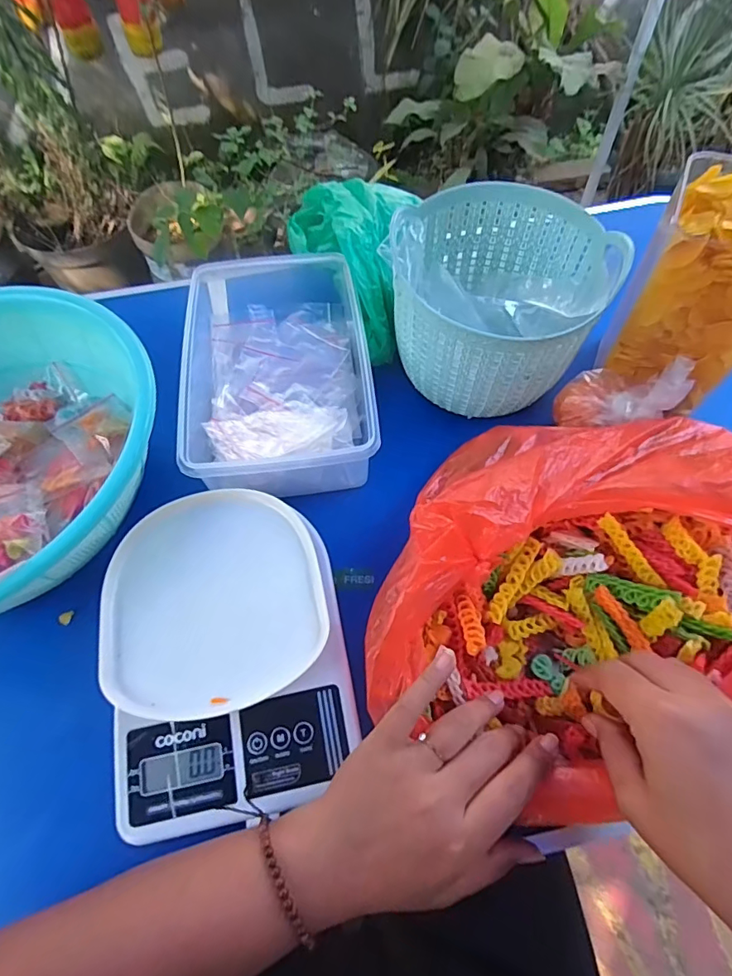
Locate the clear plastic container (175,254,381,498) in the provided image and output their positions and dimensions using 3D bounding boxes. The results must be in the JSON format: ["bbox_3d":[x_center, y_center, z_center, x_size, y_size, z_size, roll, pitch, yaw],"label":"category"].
[{"bbox_3d":[-0.084,-0.114,0.447,0.168,0.068,0.239,-11,60,-5],"label":"clear plastic container"}]

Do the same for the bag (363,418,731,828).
[{"bbox_3d":[0.148,0.059,0.330,0.239,0.097,0.278,36,69,18],"label":"bag"}]

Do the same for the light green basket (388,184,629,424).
[{"bbox_3d":[0.112,-0.167,0.430,0.171,0.104,0.177,-1,62,2],"label":"light green basket"}]

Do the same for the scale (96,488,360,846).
[{"bbox_3d":[-0.095,0.107,0.339,0.156,0.039,0.212,-11,63,-3],"label":"scale"}]

